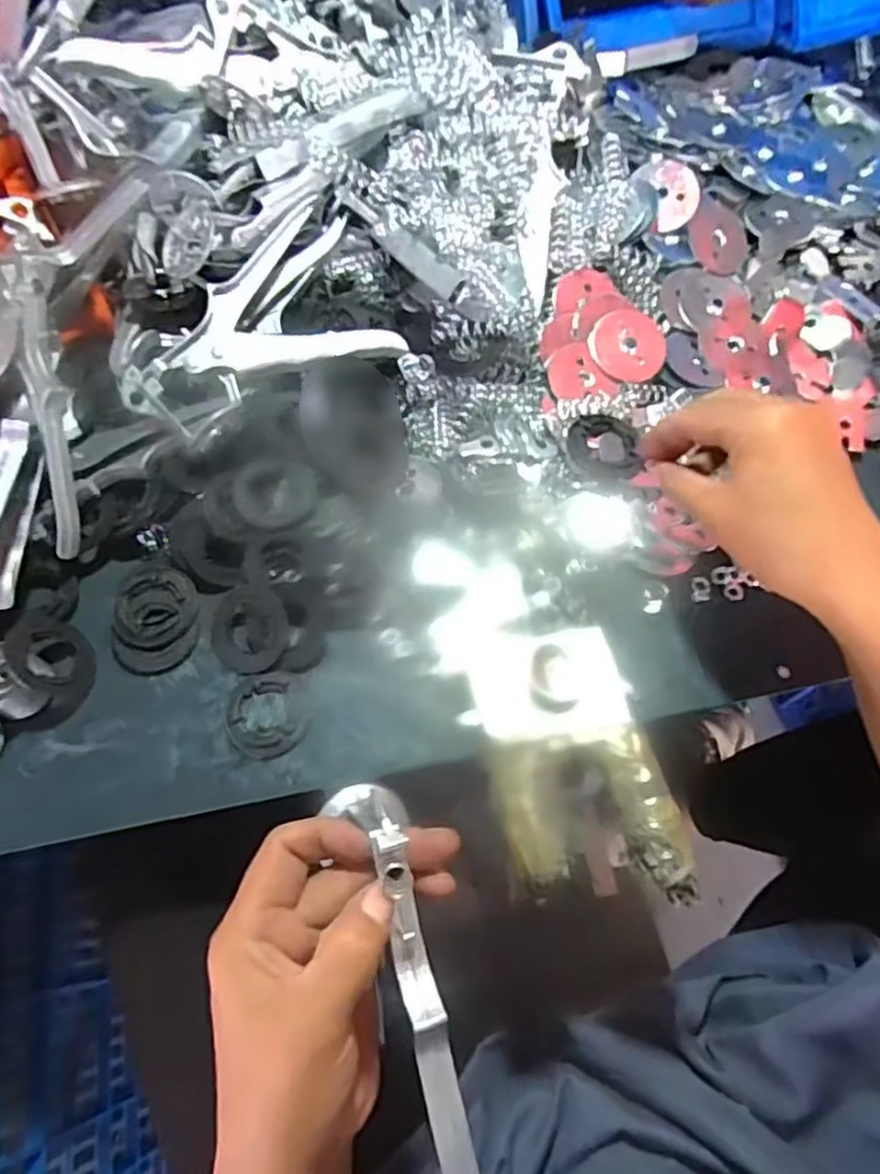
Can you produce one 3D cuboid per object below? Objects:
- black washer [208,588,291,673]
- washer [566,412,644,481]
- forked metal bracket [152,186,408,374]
[{"bbox_3d":[-0.106,0.024,0.394,0.042,0.009,0.050,-15,65,-4],"label":"black washer"},{"bbox_3d":[0.096,-0.083,0.418,0.041,0.004,0.039,-1,83,5],"label":"washer"},{"bbox_3d":[-0.105,-0.181,0.441,0.146,0.042,0.101,-13,65,-4],"label":"forked metal bracket"}]

